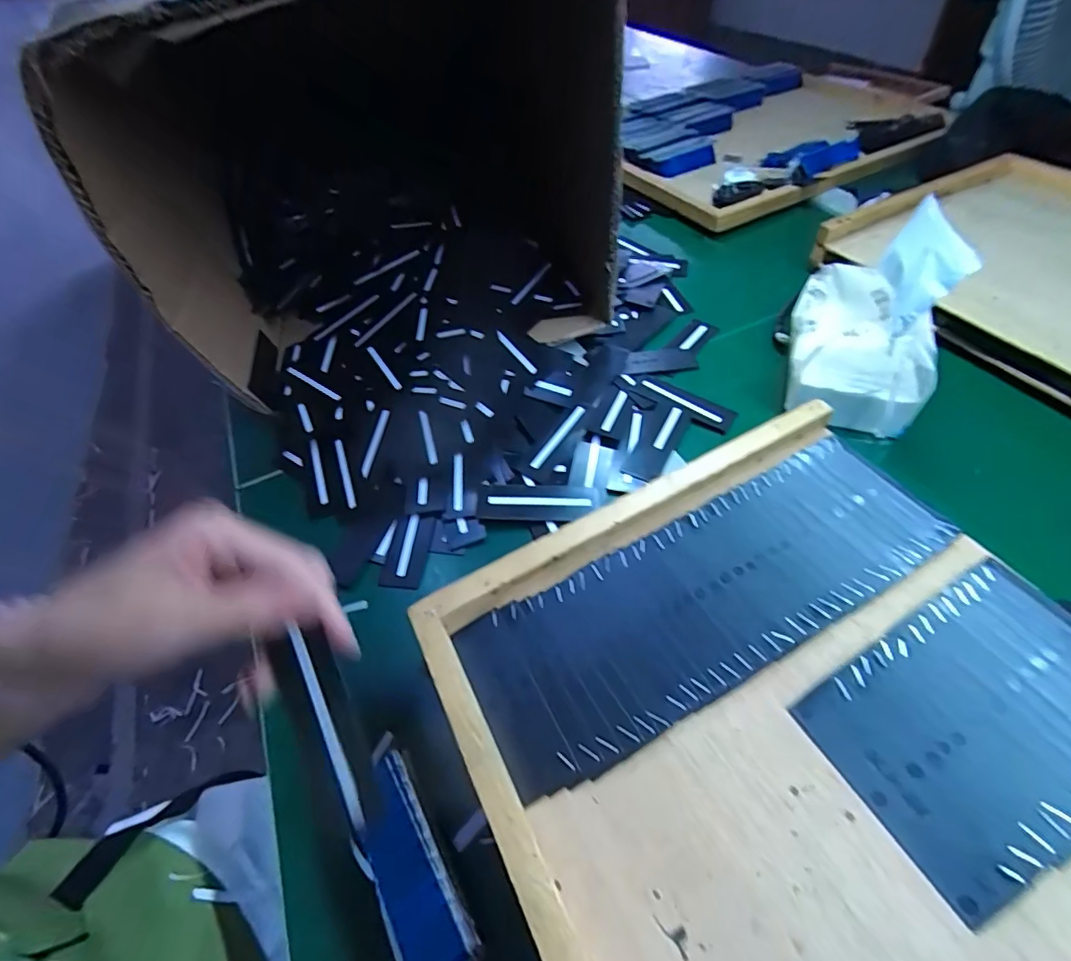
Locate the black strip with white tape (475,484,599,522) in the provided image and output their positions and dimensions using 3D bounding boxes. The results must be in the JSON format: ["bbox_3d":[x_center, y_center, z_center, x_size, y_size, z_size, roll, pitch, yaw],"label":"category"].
[{"bbox_3d":[0.001,0.017,0.383,0.090,0.004,0.028,1,63,-1],"label":"black strip with white tape"}]

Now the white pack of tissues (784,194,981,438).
[{"bbox_3d":[0.268,-0.135,0.407,0.097,0.132,0.142,15,55,17],"label":"white pack of tissues"}]

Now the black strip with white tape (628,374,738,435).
[{"bbox_3d":[0.127,-0.070,0.446,0.096,0.005,0.029,29,59,21],"label":"black strip with white tape"}]

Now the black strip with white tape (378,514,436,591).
[{"bbox_3d":[-0.094,0.052,0.373,0.030,0.005,0.057,4,63,11],"label":"black strip with white tape"}]

